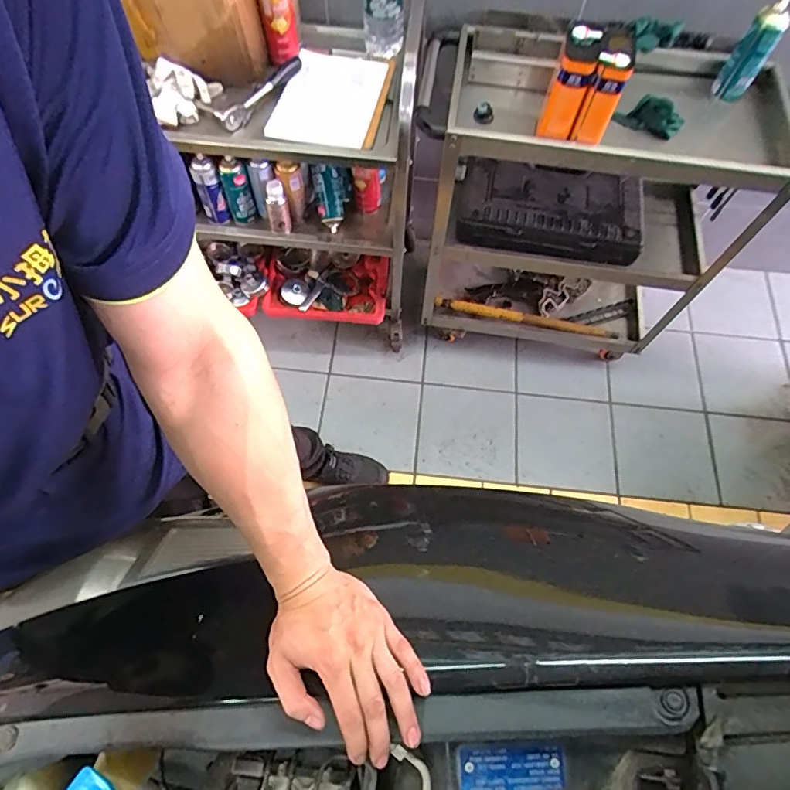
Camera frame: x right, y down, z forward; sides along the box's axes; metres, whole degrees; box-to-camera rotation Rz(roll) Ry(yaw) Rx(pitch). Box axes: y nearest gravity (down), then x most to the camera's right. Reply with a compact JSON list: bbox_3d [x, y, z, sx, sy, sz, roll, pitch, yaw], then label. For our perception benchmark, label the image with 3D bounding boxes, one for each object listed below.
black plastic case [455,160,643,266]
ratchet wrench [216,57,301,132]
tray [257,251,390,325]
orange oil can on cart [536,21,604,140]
[{"bbox_3d":[0.390,-0.468,1.301,0.468,0.113,0.241,12,66,5],"label":"black plastic case"},{"bbox_3d":[-0.293,-0.661,1.096,0.039,0.032,0.241,31,68,12],"label":"ratchet wrench"},{"bbox_3d":[-0.193,-0.335,1.523,0.337,0.062,0.227,5,65,1],"label":"tray"},{"bbox_3d":[0.319,-0.566,0.929,0.060,0.190,0.114,15,66,6],"label":"orange oil can on cart"}]

